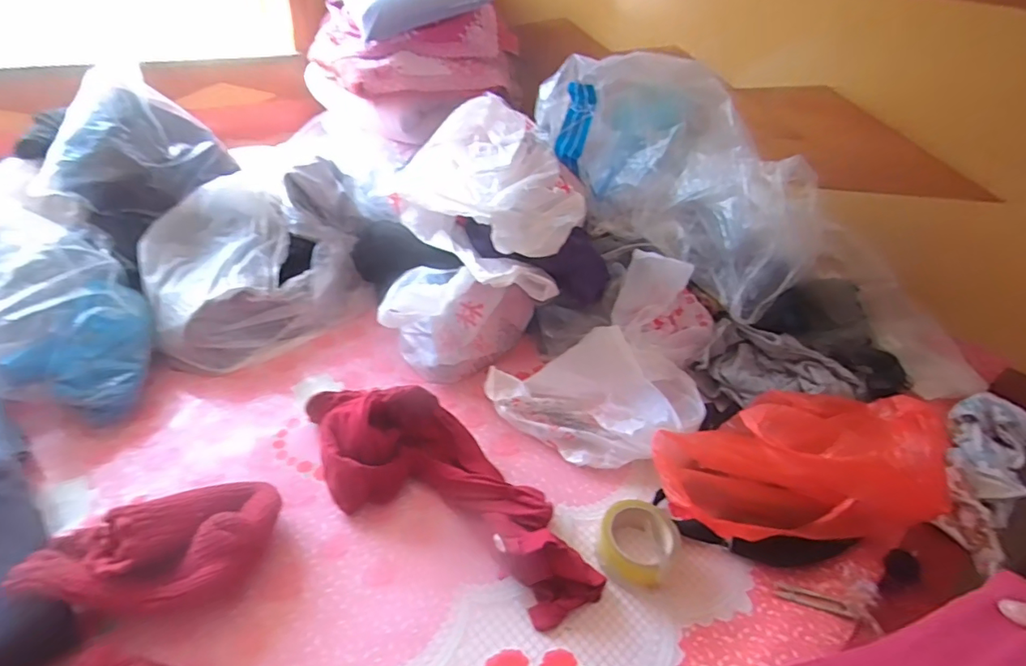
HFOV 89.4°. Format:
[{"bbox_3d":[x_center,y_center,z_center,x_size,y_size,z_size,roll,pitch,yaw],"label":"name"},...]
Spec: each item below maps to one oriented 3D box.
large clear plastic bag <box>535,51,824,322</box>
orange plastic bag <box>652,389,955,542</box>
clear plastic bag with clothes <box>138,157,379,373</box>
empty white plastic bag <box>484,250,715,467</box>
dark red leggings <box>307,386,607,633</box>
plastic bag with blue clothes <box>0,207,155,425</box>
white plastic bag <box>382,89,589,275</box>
[{"bbox_3d":[0.320,-0.307,0.957,0.495,0.297,0.294,30,43,25],"label":"large clear plastic bag"},{"bbox_3d":[0.396,0.173,0.711,0.425,0.120,0.215,-8,39,-19],"label":"orange plastic bag"},{"bbox_3d":[-0.448,-0.141,0.955,0.402,0.213,0.276,-21,45,-32],"label":"clear plastic bag with clothes"},{"bbox_3d":[0.184,0.044,0.822,0.369,0.171,0.259,-23,46,-34],"label":"empty white plastic bag"},{"bbox_3d":[-0.056,0.197,0.668,0.388,0.117,0.173,21,39,18],"label":"dark red leggings"},{"bbox_3d":[-0.695,-0.028,0.769,0.243,0.177,0.326,-21,46,-31],"label":"plastic bag with blue clothes"},{"bbox_3d":[-0.026,-0.266,0.906,0.277,0.166,0.333,-26,49,-35],"label":"white plastic bag"}]

